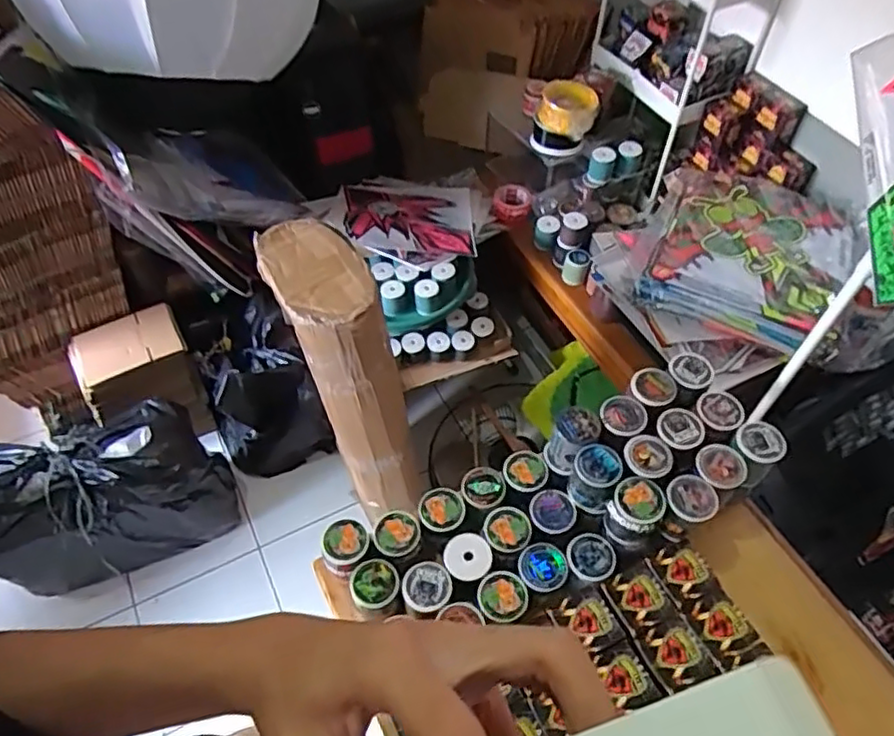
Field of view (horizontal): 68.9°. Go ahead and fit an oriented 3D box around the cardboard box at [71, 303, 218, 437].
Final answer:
[{"bbox_3d":[-0.756,0.029,1.639,0.244,0.289,0.191,-22,57,-16],"label":"cardboard box"}]

